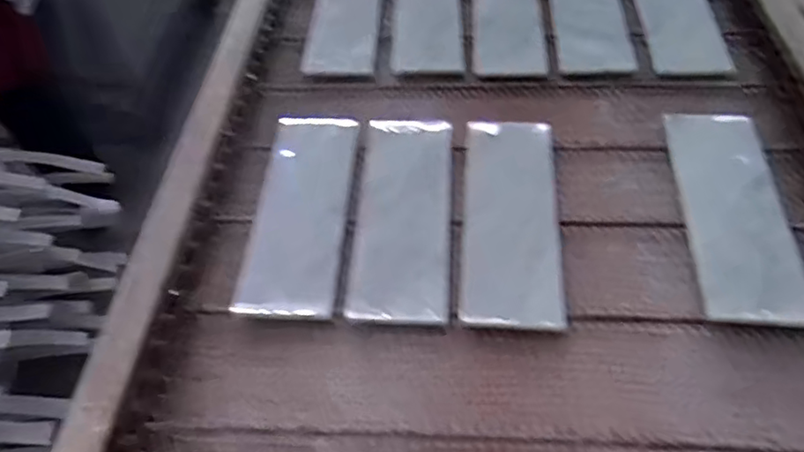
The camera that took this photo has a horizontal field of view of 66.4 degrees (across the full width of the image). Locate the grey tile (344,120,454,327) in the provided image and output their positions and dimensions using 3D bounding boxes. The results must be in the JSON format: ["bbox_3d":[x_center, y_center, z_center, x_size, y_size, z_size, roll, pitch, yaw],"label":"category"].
[{"bbox_3d":[0.004,-0.025,0.743,0.114,0.026,0.323,3,48,1],"label":"grey tile"}]

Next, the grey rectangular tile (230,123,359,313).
[{"bbox_3d":[-0.120,-0.035,0.753,0.113,0.023,0.323,-1,48,4],"label":"grey rectangular tile"}]

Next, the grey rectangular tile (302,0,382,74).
[{"bbox_3d":[-0.091,-0.366,1.038,0.108,0.025,0.319,3,51,-1],"label":"grey rectangular tile"}]

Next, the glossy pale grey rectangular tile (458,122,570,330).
[{"bbox_3d":[0.130,-0.015,0.731,0.111,0.026,0.304,3,47,6],"label":"glossy pale grey rectangular tile"}]

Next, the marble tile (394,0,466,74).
[{"bbox_3d":[0.044,-0.358,1.028,0.108,0.025,0.306,-1,47,2],"label":"marble tile"}]

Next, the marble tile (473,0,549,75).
[{"bbox_3d":[0.184,-0.360,1.037,0.120,0.020,0.316,1,47,4],"label":"marble tile"}]

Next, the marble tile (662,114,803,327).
[{"bbox_3d":[0.395,-0.025,0.730,0.118,0.020,0.318,4,50,5],"label":"marble tile"}]

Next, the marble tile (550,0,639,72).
[{"bbox_3d":[0.317,-0.375,1.046,0.119,0.018,0.313,2,47,5],"label":"marble tile"}]

